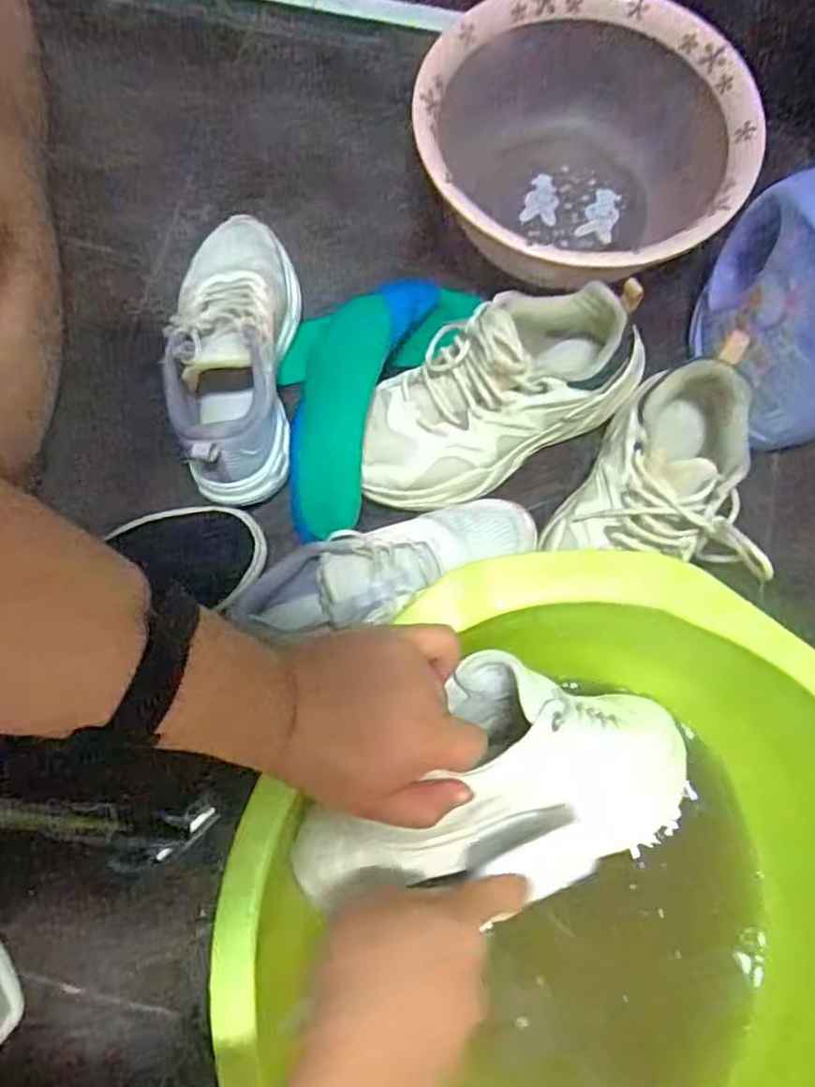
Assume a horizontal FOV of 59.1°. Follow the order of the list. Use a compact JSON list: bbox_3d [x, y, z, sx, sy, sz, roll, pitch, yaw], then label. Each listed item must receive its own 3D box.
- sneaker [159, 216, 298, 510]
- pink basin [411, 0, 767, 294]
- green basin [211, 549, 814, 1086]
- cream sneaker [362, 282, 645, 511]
[{"bbox_3d":[-0.147,-0.159,0.599,0.091,0.108,0.243,2,75,0],"label":"sneaker"},{"bbox_3d":[0.157,-0.350,0.668,0.275,0.120,0.294,0,75,-1],"label":"pink basin"},{"bbox_3d":[0.104,0.234,0.462,0.338,0.242,0.381,-42,80,-11],"label":"green basin"},{"bbox_3d":[0.071,-0.120,0.586,0.240,0.135,0.103,-30,78,-8],"label":"cream sneaker"}]

